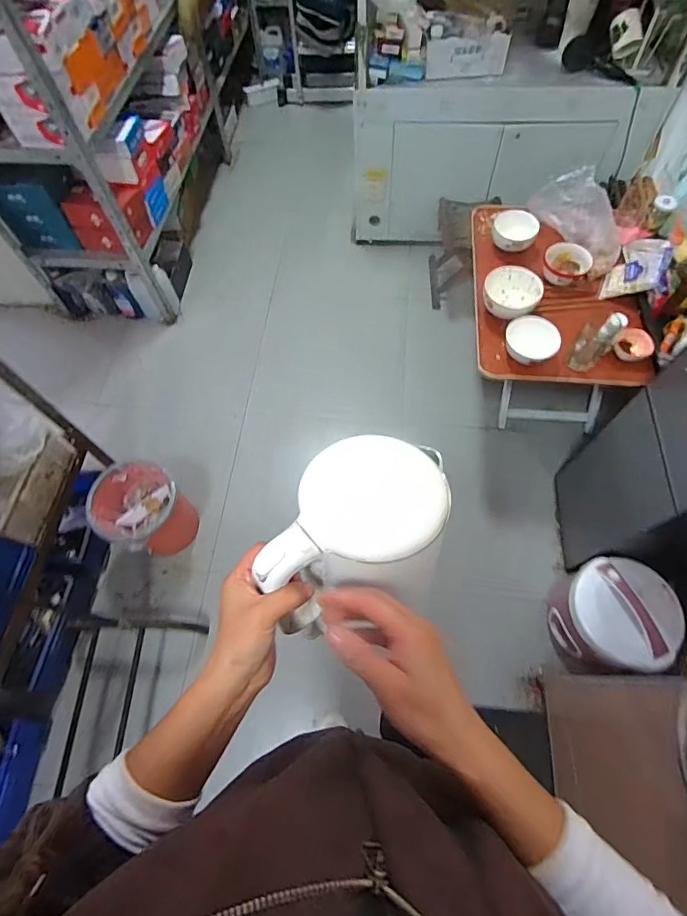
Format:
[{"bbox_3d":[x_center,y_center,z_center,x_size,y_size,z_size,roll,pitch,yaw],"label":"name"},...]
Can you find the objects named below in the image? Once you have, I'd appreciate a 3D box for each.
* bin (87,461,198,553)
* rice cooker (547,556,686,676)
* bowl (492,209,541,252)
[{"bbox_3d":[-0.589,0.168,1.328,0.231,0.281,0.204,11,65,8],"label":"bin"},{"bbox_3d":[0.698,0.424,1.161,0.244,0.237,0.275,0,64,3],"label":"rice cooker"},{"bbox_3d":[0.504,-0.665,1.294,0.123,0.076,0.129,-1,64,2],"label":"bowl"}]

